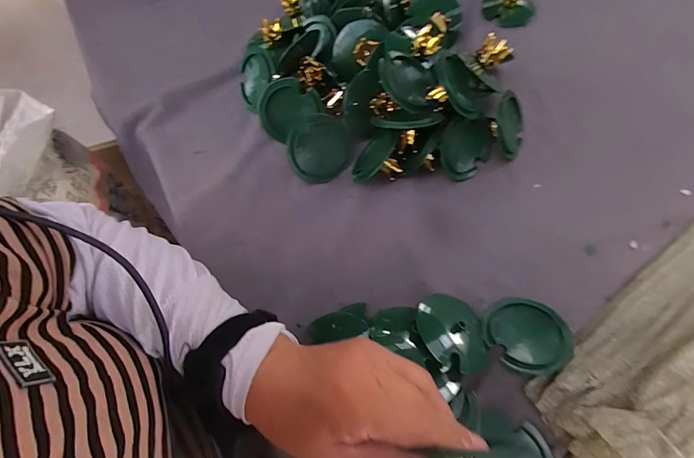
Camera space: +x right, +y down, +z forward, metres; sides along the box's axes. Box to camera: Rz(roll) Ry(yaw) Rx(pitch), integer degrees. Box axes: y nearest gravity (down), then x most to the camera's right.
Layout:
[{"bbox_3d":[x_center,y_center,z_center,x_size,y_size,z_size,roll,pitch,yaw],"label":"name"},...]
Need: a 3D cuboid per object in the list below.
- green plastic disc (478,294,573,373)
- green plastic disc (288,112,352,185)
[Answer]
[{"bbox_3d":[0.168,0.097,0.339,0.070,0.005,0.072,-9,52,12],"label":"green plastic disc"},{"bbox_3d":[-0.032,-0.093,0.422,0.071,0.010,0.074,-2,100,-13],"label":"green plastic disc"}]

